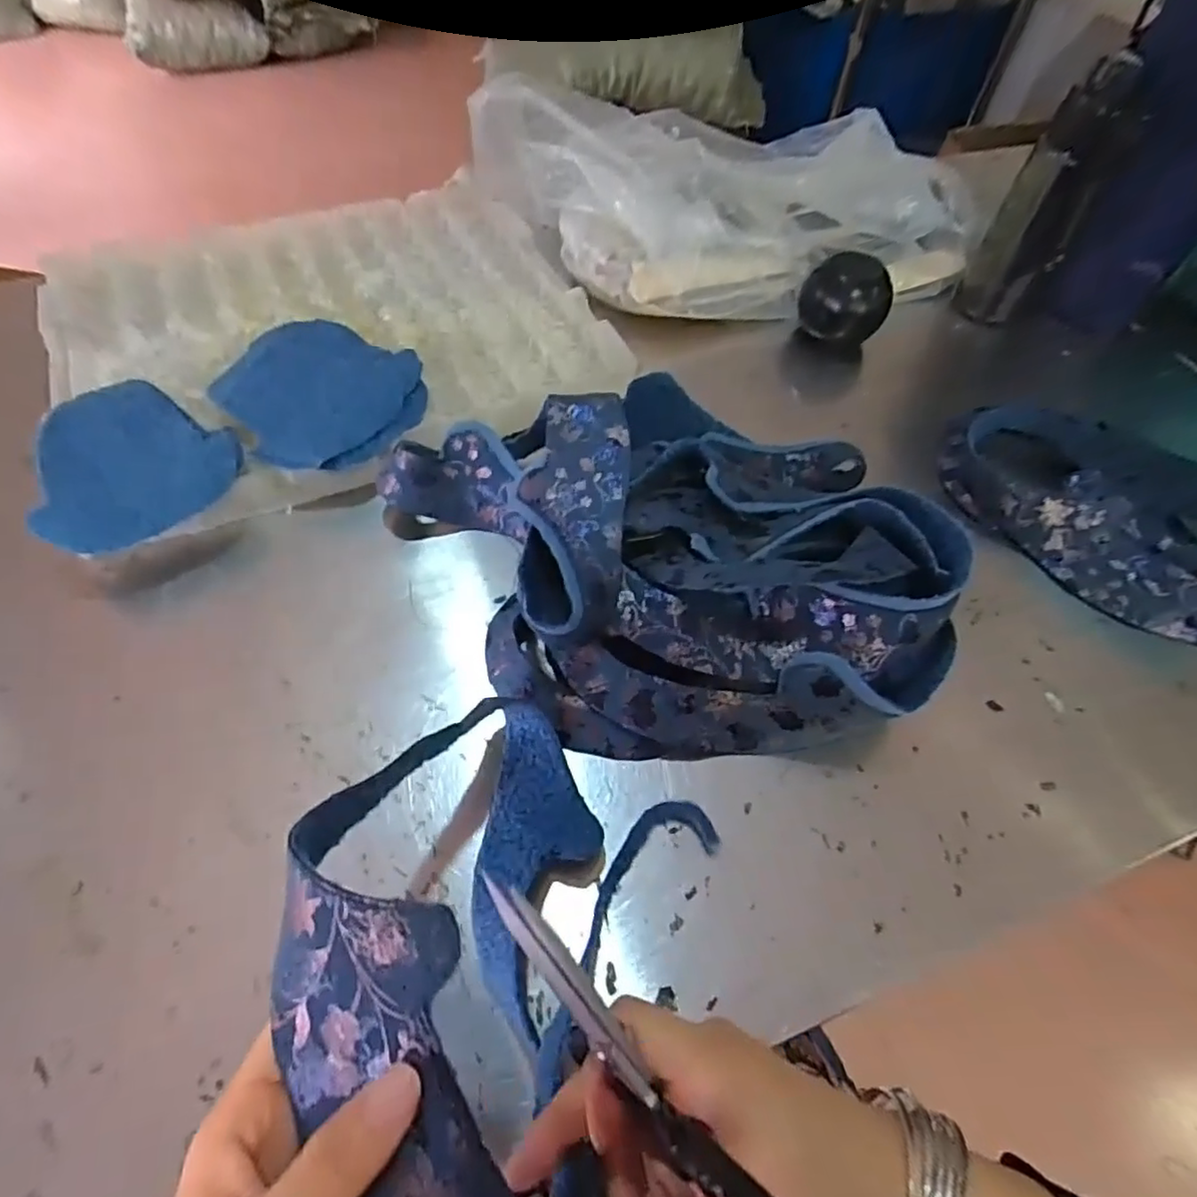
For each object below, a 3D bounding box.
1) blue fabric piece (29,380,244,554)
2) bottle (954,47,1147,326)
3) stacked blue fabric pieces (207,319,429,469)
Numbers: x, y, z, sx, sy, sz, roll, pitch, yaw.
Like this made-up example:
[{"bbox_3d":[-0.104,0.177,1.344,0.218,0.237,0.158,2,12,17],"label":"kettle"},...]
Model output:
[{"bbox_3d":[-0.335,-0.096,0.449,0.139,0.016,0.125,33,62,18],"label":"blue fabric piece"},{"bbox_3d":[0.405,-0.354,0.595,0.075,0.202,0.066,29,60,15],"label":"bottle"},{"bbox_3d":[-0.222,-0.170,0.515,0.138,0.031,0.171,-34,65,-22],"label":"stacked blue fabric pieces"}]

